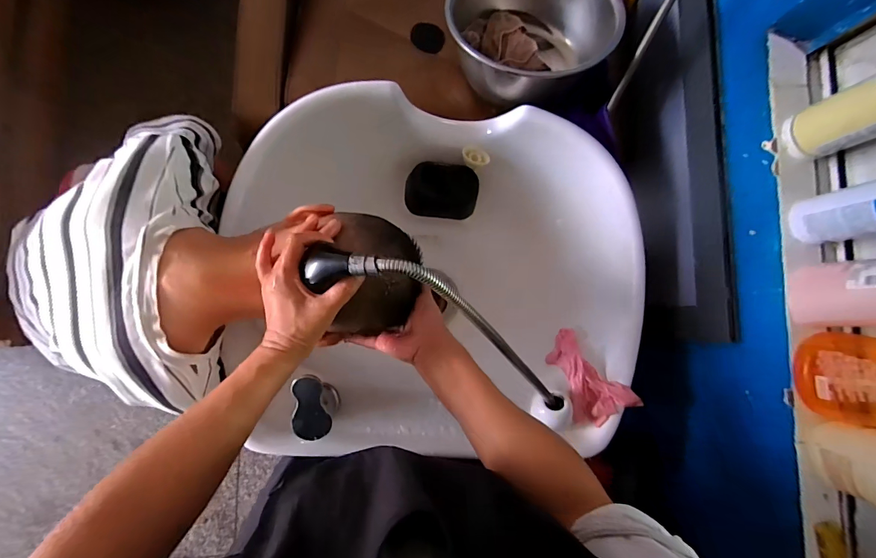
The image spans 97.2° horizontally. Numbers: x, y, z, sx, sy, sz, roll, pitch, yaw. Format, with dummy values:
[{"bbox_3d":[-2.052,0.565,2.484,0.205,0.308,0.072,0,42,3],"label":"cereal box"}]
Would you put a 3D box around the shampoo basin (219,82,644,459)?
[{"bbox_3d":[0.004,-0.008,0.635,0.588,0.226,0.497,5,85,-8],"label":"shampoo basin"}]

